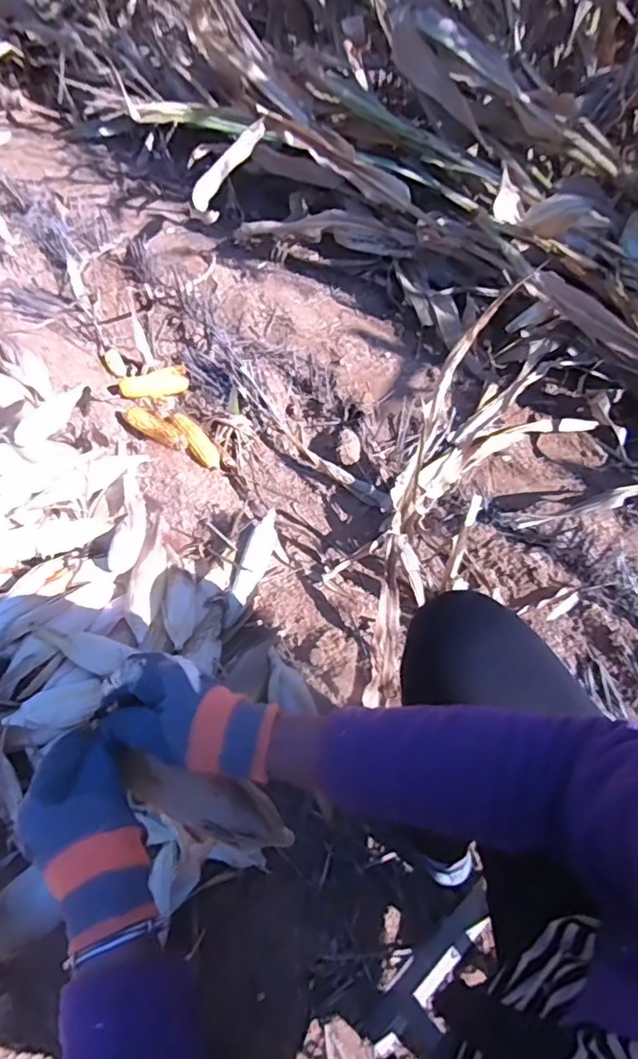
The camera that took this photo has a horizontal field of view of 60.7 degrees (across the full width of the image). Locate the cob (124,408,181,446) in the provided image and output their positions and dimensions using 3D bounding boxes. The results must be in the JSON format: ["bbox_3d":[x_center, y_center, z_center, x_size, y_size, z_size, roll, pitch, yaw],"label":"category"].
[{"bbox_3d":[-0.357,-0.222,1.183,0.140,0.039,0.048,27,56,20],"label":"cob"}]

